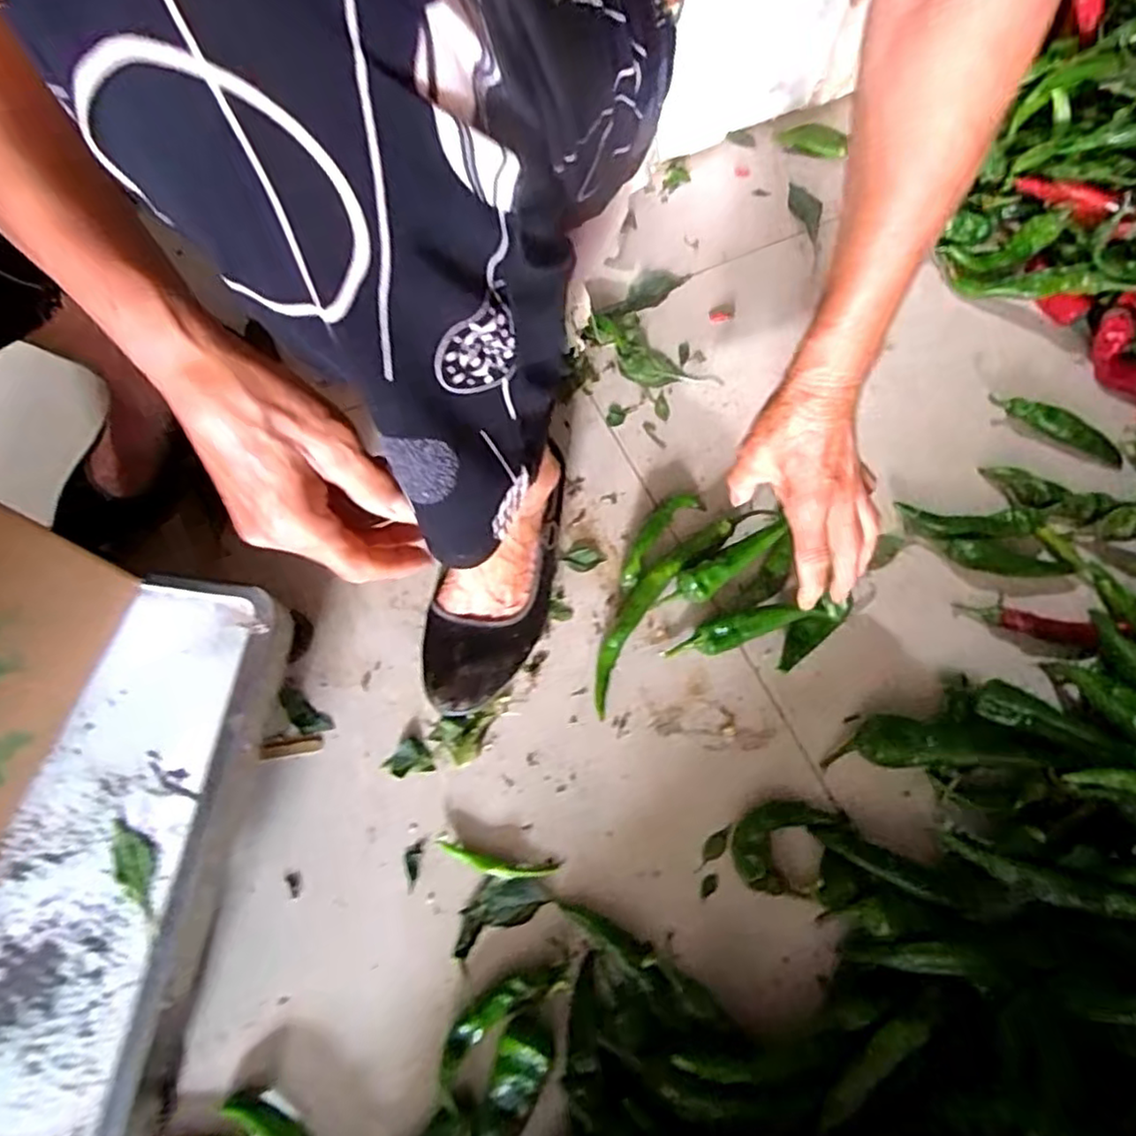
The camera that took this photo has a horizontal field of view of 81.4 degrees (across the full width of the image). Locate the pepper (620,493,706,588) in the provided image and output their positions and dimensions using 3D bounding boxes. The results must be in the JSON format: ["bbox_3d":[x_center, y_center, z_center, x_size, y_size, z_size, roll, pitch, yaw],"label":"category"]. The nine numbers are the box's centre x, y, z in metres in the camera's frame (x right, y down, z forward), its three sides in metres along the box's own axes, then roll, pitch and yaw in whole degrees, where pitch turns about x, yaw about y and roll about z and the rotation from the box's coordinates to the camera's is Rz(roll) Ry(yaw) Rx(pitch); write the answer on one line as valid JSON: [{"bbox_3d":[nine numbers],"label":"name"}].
[{"bbox_3d":[0.075,-0.028,0.562,0.029,0.021,0.106,39,74,14],"label":"pepper"}]

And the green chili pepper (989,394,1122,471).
[{"bbox_3d":[0.447,-0.127,0.601,0.122,0.018,0.030,35,74,13],"label":"green chili pepper"}]

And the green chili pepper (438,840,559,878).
[{"bbox_3d":[-0.052,0.215,0.479,0.089,0.014,0.015,10,70,4],"label":"green chili pepper"}]

